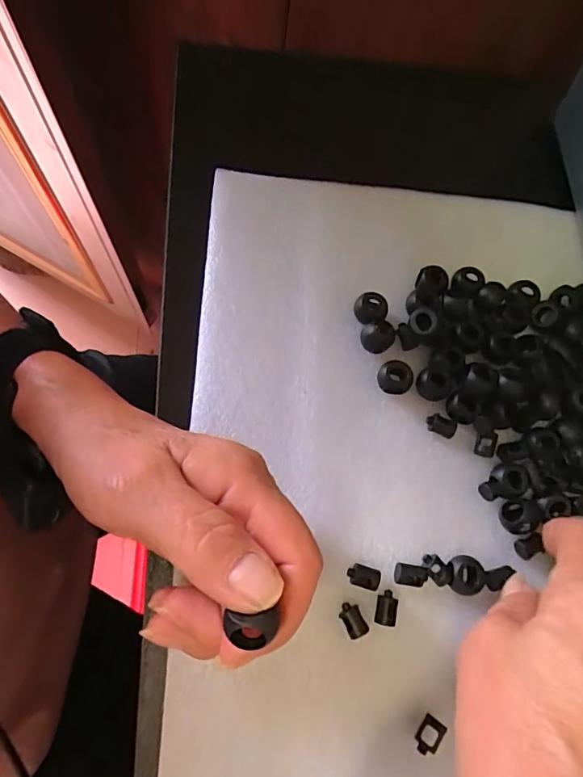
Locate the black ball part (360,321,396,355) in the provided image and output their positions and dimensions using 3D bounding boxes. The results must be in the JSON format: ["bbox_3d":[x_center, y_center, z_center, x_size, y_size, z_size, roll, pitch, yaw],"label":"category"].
[{"bbox_3d":[0.045,-0.027,0.250,0.017,0.012,0.015,14,74,-4],"label":"black ball part"}]

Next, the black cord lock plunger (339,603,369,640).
[{"bbox_3d":[0.028,0.104,0.217,0.009,0.005,0.014,-26,81,-13],"label":"black cord lock plunger"}]

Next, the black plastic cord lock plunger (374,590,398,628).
[{"bbox_3d":[0.043,0.100,0.220,0.009,0.005,0.015,13,74,-4],"label":"black plastic cord lock plunger"}]

